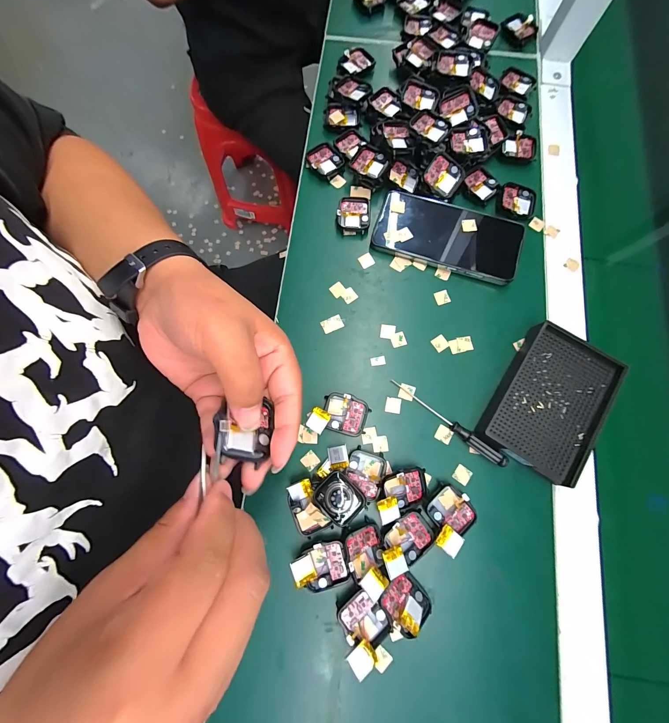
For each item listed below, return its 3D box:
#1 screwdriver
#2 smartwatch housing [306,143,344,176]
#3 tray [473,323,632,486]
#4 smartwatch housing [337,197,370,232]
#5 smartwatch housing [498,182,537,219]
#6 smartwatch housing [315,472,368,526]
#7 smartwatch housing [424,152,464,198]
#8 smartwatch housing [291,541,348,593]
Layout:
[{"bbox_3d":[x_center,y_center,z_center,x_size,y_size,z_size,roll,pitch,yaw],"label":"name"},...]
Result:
[{"bbox_3d":[0.113,0.060,0.297,0.131,0.015,0.011,38,80,7],"label":"screwdriver"},{"bbox_3d":[-0.012,-0.250,0.367,0.036,0.007,0.040,-37,81,-8],"label":"smartwatch housing"},{"bbox_3d":[0.216,0.040,0.298,0.090,0.026,0.139,34,80,6],"label":"tray"},{"bbox_3d":[0.023,-0.174,0.352,0.037,0.011,0.043,6,78,0],"label":"smartwatch housing"},{"bbox_3d":[0.217,-0.190,0.352,0.044,0.011,0.041,14,78,2],"label":"smartwatch housing"},{"bbox_3d":[0.005,0.126,0.270,0.043,0.007,0.034,43,80,5],"label":"smartwatch housing"},{"bbox_3d":[0.127,-0.215,0.343,0.043,0.005,0.039,28,105,-14],"label":"smartwatch housing"},{"bbox_3d":[-0.013,0.185,0.268,0.047,0.019,0.038,-12,79,-4],"label":"smartwatch housing"}]

